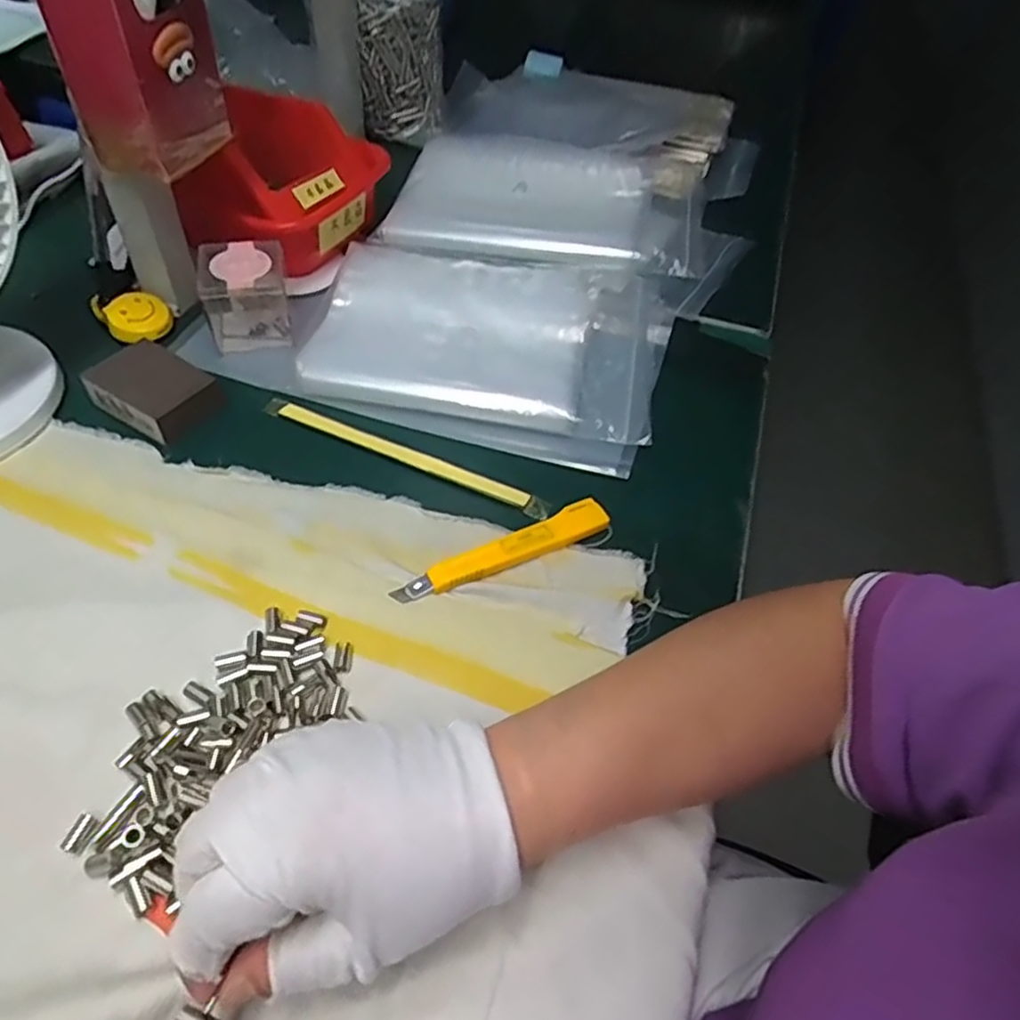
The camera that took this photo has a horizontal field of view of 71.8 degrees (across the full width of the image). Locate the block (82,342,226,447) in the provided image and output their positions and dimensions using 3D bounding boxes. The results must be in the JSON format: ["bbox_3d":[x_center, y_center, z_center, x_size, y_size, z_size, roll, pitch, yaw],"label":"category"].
[{"bbox_3d":[-0.227,-0.075,0.453,0.077,0.024,0.052,33,53,21],"label":"block"}]

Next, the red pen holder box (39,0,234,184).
[{"bbox_3d":[-0.207,-0.252,0.400,0.051,0.094,0.086,17,49,8],"label":"red pen holder box"}]

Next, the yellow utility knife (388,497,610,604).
[{"bbox_3d":[-0.002,0.024,0.399,0.130,0.010,0.022,-22,55,-23],"label":"yellow utility knife"}]

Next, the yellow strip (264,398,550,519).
[{"bbox_3d":[-0.068,-0.037,0.448,0.199,0.004,0.014,21,50,12],"label":"yellow strip"}]

